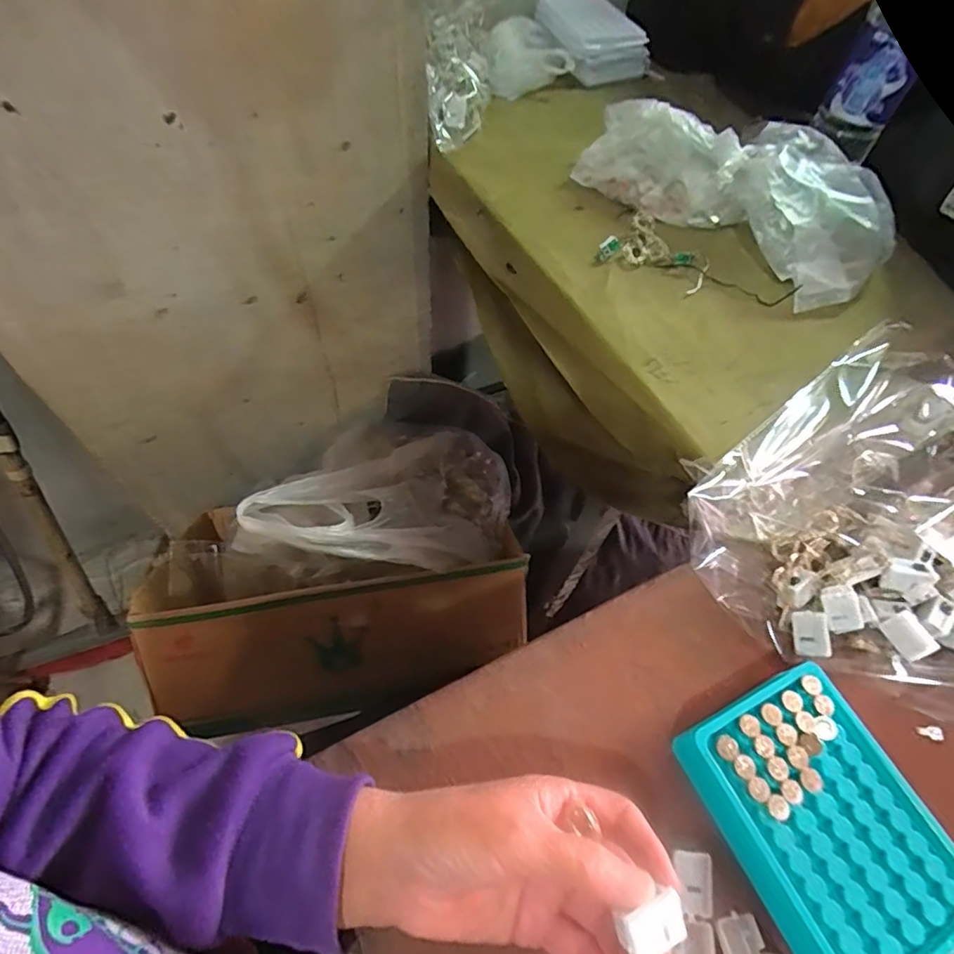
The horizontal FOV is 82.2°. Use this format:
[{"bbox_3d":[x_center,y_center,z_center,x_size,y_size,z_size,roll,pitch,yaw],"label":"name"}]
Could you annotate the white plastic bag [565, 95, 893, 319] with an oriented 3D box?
[{"bbox_3d":[0.241,-0.283,0.515,0.303,0.067,0.136,41,63,17],"label":"white plastic bag"}]

